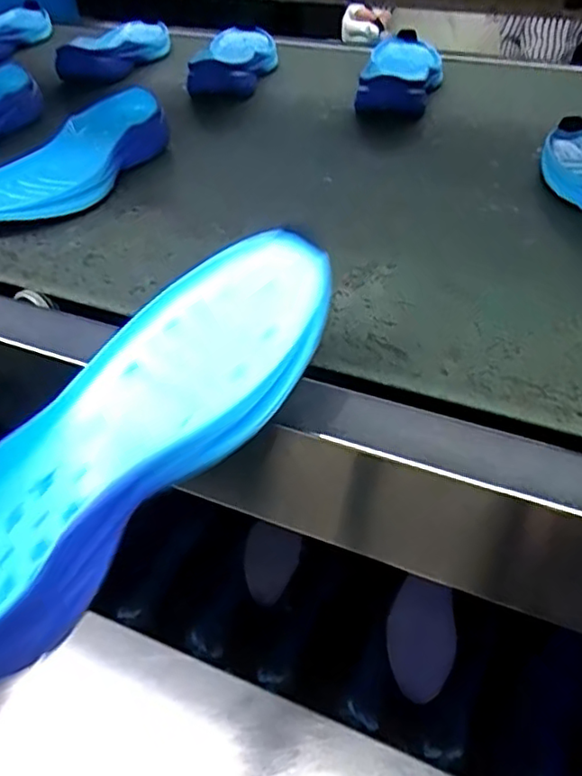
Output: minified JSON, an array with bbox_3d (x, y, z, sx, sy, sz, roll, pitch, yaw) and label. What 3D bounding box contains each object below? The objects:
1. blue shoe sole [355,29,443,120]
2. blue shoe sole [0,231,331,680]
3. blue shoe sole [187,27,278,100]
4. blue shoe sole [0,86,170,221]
[{"bbox_3d":[0.147,-0.414,0.792,0.102,0.046,0.256,8,42,9],"label":"blue shoe sole"},{"bbox_3d":[-0.079,0.018,0.294,0.093,0.032,0.246,34,73,32],"label":"blue shoe sole"},{"bbox_3d":[-0.072,-0.460,0.845,0.096,0.042,0.262,2,42,3],"label":"blue shoe sole"},{"bbox_3d":[-0.210,-0.212,0.567,0.095,0.051,0.243,11,43,13],"label":"blue shoe sole"}]

